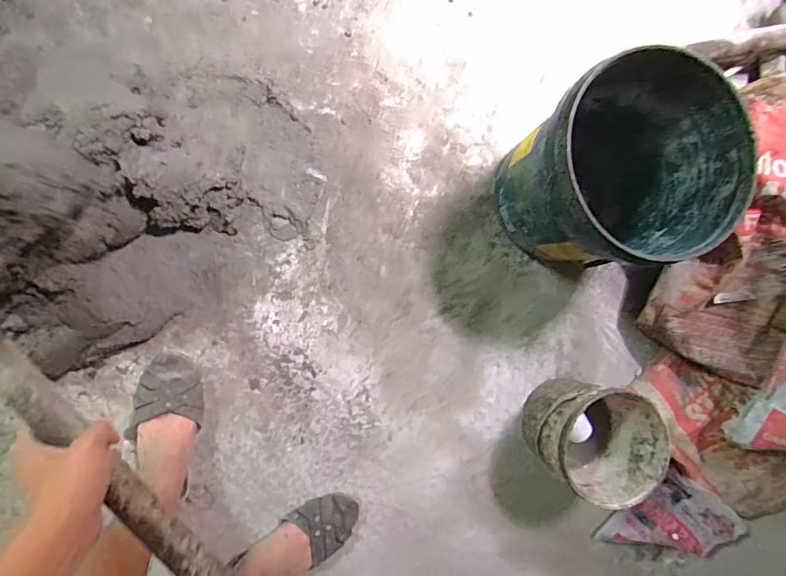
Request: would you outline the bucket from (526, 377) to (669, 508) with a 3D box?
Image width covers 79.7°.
[{"bbox_3d":[0.365,0.272,0.885,0.196,0.190,0.187,0,90,-10],"label":"bucket"}]

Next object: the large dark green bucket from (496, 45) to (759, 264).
[{"bbox_3d":[0.364,-0.184,0.829,0.309,0.325,0.291,-11,91,-9],"label":"large dark green bucket"}]

